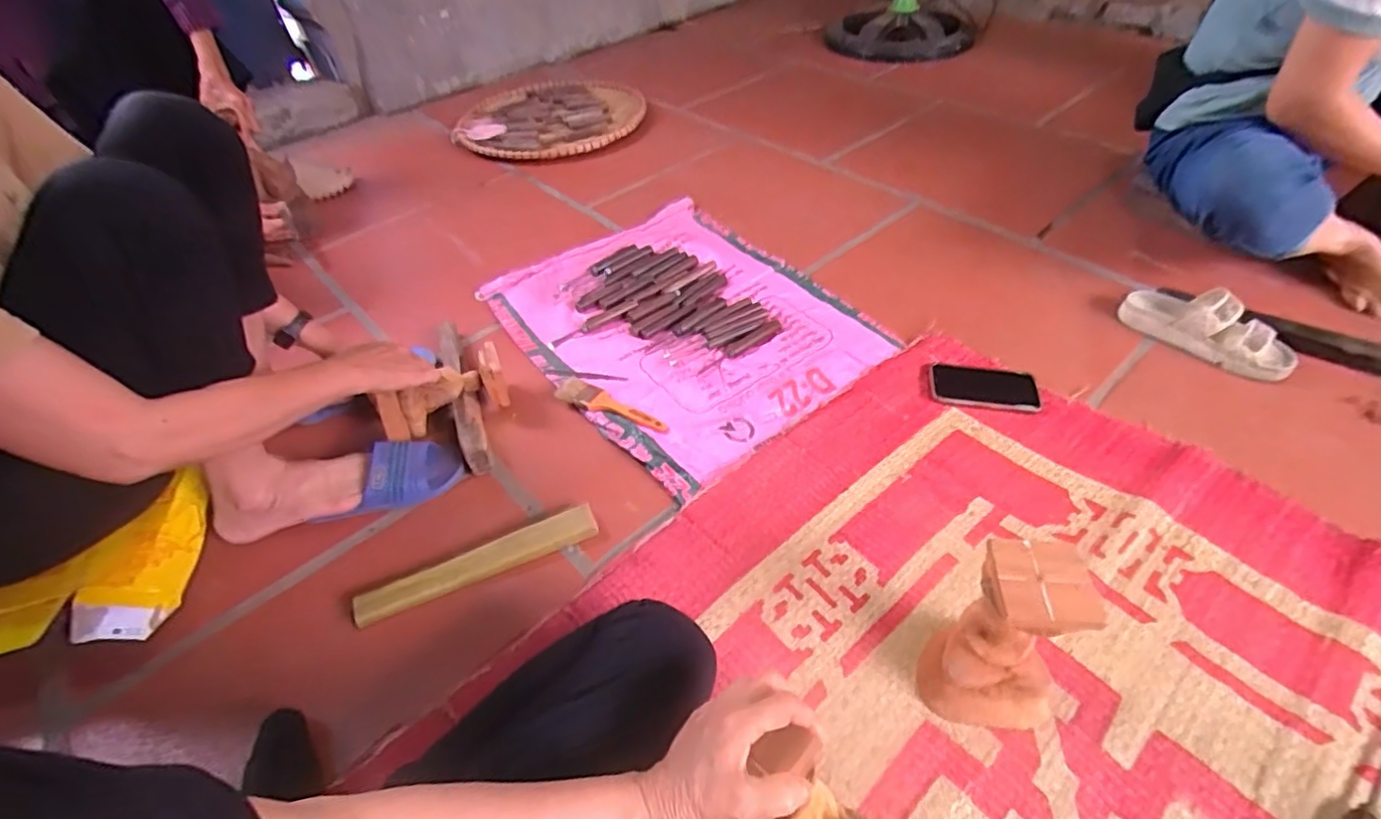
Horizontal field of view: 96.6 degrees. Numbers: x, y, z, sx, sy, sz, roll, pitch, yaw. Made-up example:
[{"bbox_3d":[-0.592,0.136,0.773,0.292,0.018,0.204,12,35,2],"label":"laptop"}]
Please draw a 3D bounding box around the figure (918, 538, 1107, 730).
[{"bbox_3d":[0.290,0.215,0.579,0.117,0.171,0.101,-1,46,5],"label":"figure"}]

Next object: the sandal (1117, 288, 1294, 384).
[{"bbox_3d":[0.792,-0.130,0.937,0.080,0.073,0.227,-29,50,-20],"label":"sandal"}]

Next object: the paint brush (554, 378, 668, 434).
[{"bbox_3d":[-0.117,-0.008,0.912,0.186,0.011,0.046,18,51,22],"label":"paint brush"}]

